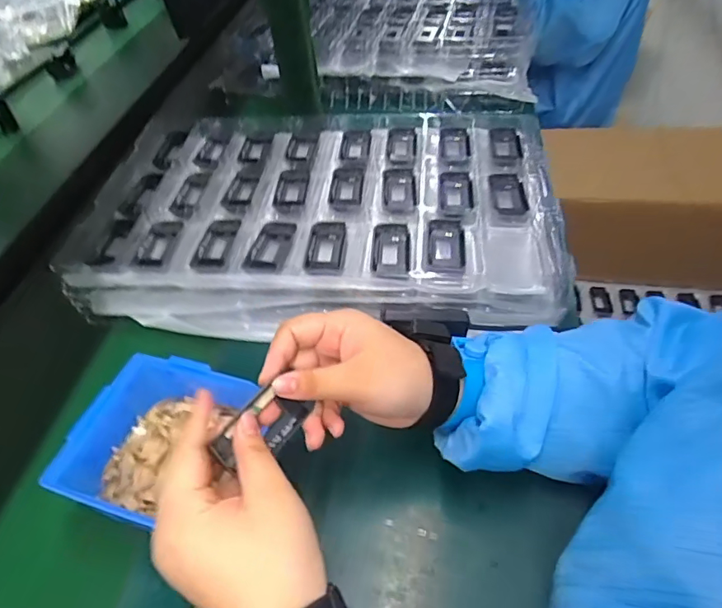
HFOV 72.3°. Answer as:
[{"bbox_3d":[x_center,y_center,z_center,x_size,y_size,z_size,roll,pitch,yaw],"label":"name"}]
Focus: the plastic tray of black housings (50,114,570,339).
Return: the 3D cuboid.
[{"bbox_3d":[-0.047,-0.111,0.580,0.515,0.065,0.324,2,49,9],"label":"plastic tray of black housings"}]

